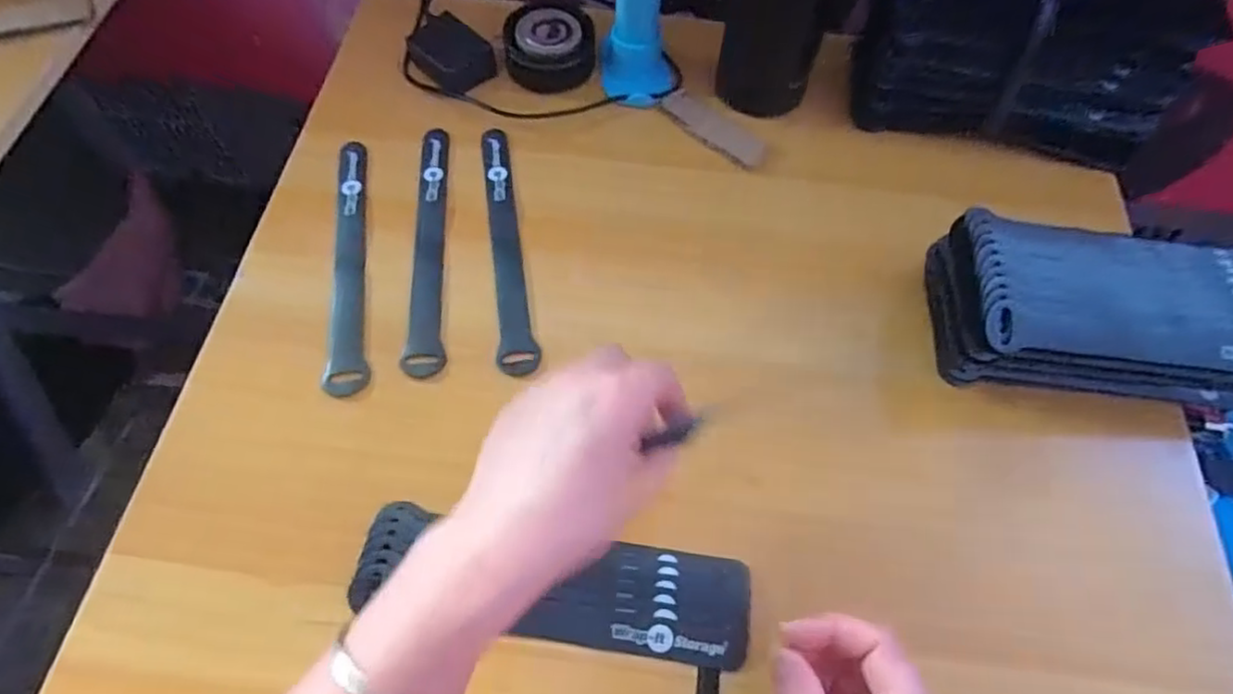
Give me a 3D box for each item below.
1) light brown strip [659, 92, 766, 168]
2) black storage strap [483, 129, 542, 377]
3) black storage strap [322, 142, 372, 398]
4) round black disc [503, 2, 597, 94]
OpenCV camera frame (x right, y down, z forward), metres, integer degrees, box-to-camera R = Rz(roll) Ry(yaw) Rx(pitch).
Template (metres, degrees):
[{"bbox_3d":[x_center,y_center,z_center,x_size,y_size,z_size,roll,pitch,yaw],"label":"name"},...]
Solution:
[{"bbox_3d":[0.073,-0.166,0.514,0.086,0.006,0.028,35,68,15],"label":"light brown strip"},{"bbox_3d":[-0.075,-0.072,0.453,0.023,0.004,0.204,-10,60,-5],"label":"black storage strap"},{"bbox_3d":[-0.173,-0.060,0.443,0.024,0.005,0.202,-7,60,-5],"label":"black storage strap"},{"bbox_3d":[-0.052,-0.236,0.533,0.070,0.024,0.070,0,63,-1],"label":"round black disc"}]

